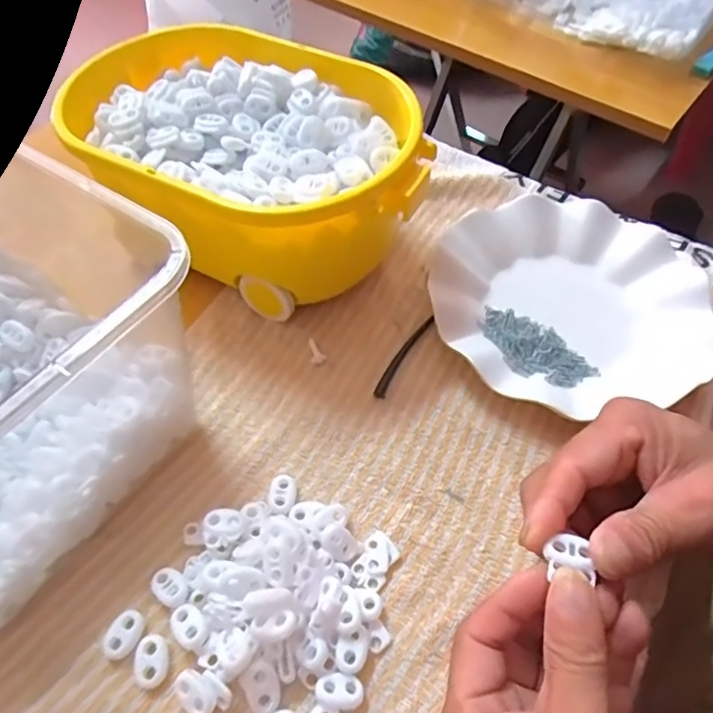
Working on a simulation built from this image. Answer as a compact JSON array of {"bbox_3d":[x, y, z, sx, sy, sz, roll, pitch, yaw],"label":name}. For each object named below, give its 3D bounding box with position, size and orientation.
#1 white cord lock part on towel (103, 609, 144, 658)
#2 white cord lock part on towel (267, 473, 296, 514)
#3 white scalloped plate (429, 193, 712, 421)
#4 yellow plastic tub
[{"bbox_3d":[-0.114,0.137,0.273,0.014,0.007,0.022,26,60,19],"label":"white cord lock part on towel"},{"bbox_3d":[-0.042,0.078,0.312,0.014,0.007,0.022,3,55,4],"label":"white cord lock part on towel"},{"bbox_3d":[0.144,-0.041,0.379,0.181,0.024,0.168,-1,55,2],"label":"white scalloped plate"},{"bbox_3d":[-0.074,-0.127,0.394,0.253,0.109,0.167,19,58,15],"label":"yellow plastic tub"}]

